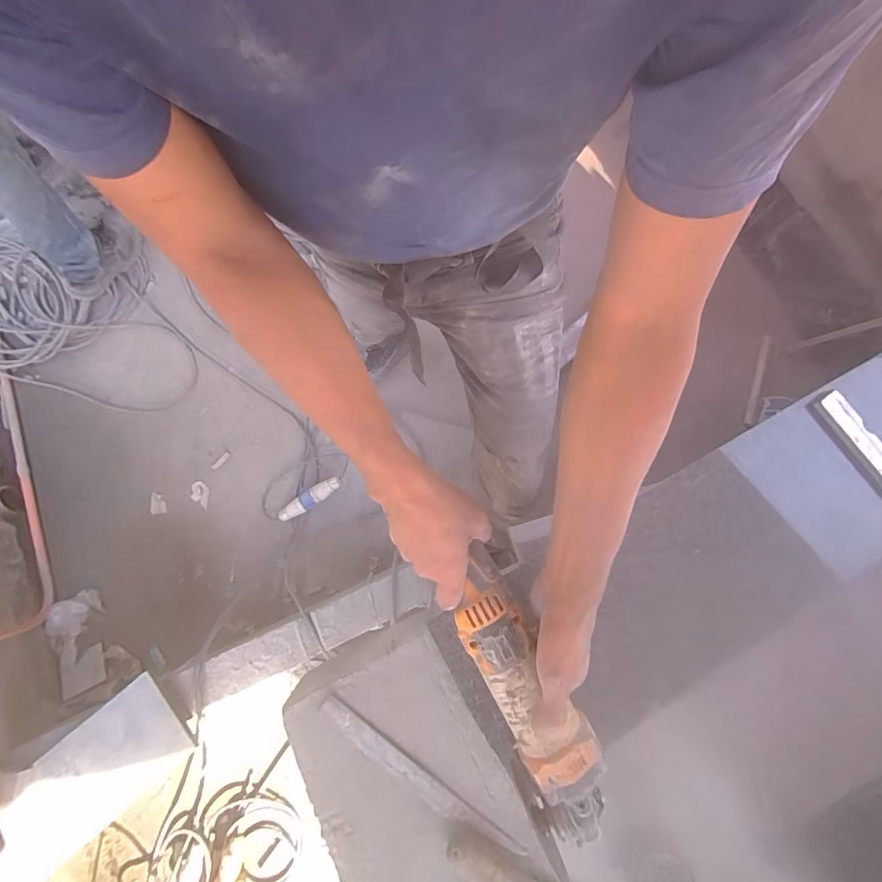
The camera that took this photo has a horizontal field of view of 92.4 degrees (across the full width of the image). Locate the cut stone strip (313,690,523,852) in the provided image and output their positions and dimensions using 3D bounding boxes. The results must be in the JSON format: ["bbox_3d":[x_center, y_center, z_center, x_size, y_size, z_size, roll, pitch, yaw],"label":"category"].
[{"bbox_3d":[-0.027,0.392,0.493,0.278,0.004,0.025,37,73,4],"label":"cut stone strip"}]

